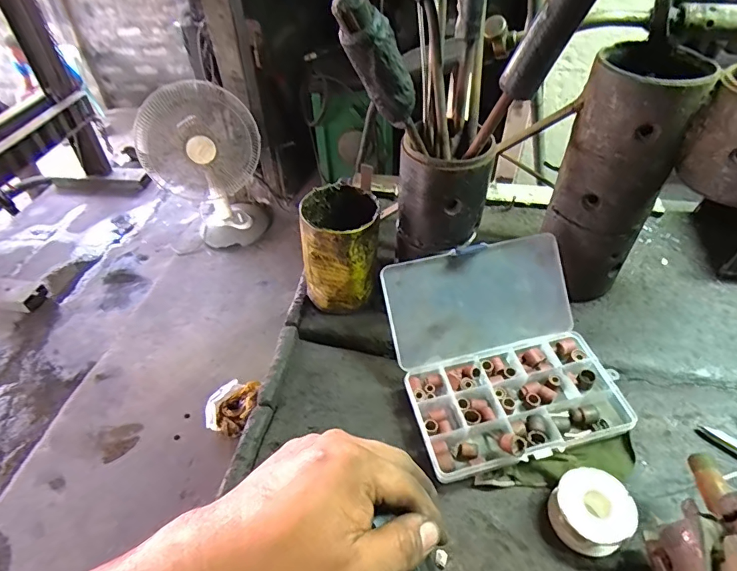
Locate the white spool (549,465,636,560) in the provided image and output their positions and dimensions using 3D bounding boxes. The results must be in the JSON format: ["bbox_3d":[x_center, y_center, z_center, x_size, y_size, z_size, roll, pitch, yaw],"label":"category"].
[{"bbox_3d":[0.166,0.169,0.340,0.049,0.033,0.052,-1,44,1],"label":"white spool"}]

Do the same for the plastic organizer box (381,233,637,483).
[{"bbox_3d":[0.117,0.057,0.404,0.176,0.086,0.173,-10,45,-9],"label":"plastic organizer box"}]

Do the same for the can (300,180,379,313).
[{"bbox_3d":[-0.029,-0.037,0.467,0.076,0.109,0.079,-1,44,1],"label":"can"}]

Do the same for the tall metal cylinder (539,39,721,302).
[{"bbox_3d":[0.229,-0.092,0.441,0.086,0.233,0.096,22,49,22],"label":"tall metal cylinder"}]

